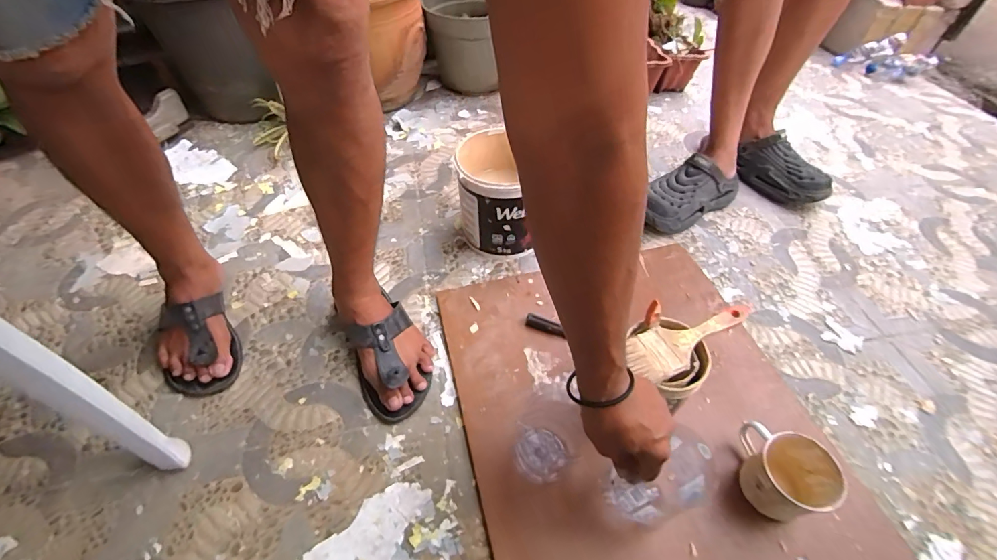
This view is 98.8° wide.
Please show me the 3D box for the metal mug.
[{"bbox_3d":[0.363,0.247,0.560,0.088,0.099,0.103,-4,51,-5],"label":"metal mug"}]

